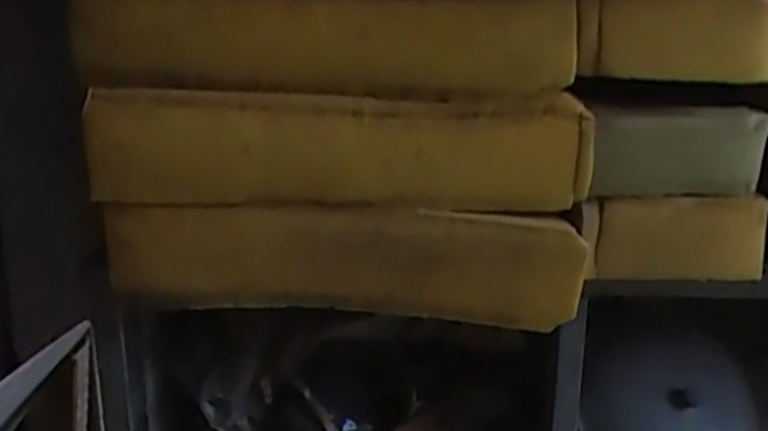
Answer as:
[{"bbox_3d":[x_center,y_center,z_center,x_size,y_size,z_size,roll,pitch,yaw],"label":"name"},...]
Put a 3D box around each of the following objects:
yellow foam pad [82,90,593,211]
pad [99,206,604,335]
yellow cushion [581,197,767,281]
[{"bbox_3d":[-0.046,-0.069,0.803,0.521,0.114,0.110,2,16,6],"label":"yellow foam pad"},{"bbox_3d":[-0.041,0.054,0.833,0.509,0.123,0.036,0,15,-1],"label":"pad"},{"bbox_3d":[0.329,0.029,0.850,0.223,0.094,0.035,-3,16,-11],"label":"yellow cushion"}]

